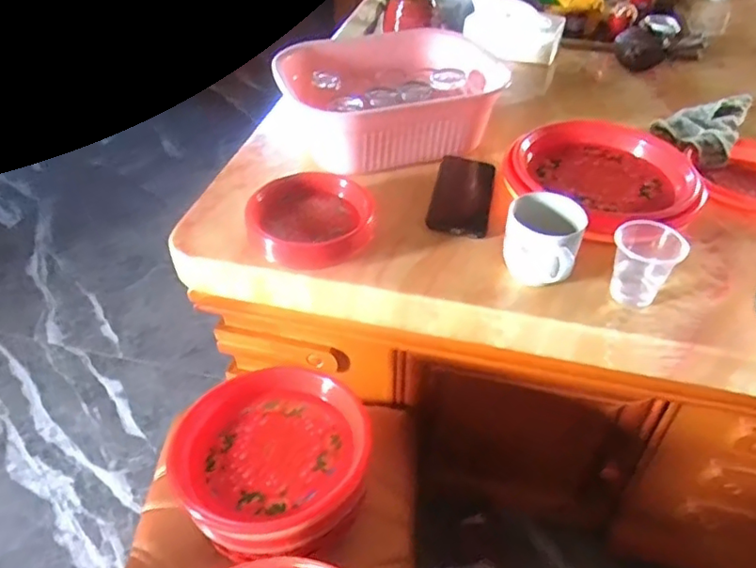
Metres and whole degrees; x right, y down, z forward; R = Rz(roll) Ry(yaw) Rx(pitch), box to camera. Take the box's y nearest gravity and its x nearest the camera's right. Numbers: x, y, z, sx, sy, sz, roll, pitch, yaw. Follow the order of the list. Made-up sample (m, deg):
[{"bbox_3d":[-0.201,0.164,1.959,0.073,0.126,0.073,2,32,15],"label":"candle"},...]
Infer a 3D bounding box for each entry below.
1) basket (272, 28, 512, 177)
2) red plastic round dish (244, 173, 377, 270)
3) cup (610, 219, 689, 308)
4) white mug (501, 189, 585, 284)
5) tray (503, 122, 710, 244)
[{"bbox_3d":[0.031,-0.263,0.878,0.282,0.085,0.207,-14,44,-14],"label":"basket"},{"bbox_3d":[-0.075,-0.072,0.699,0.141,0.055,0.109,-4,43,-3],"label":"red plastic round dish"},{"bbox_3d":[0.274,-0.022,0.629,0.064,0.064,0.060,0,43,0],"label":"cup"},{"bbox_3d":[0.171,-0.041,0.645,0.078,0.073,0.085,16,45,17],"label":"white mug"},{"bbox_3d":[0.290,-0.147,0.770,0.237,0.041,0.221,-26,48,-25],"label":"tray"}]

